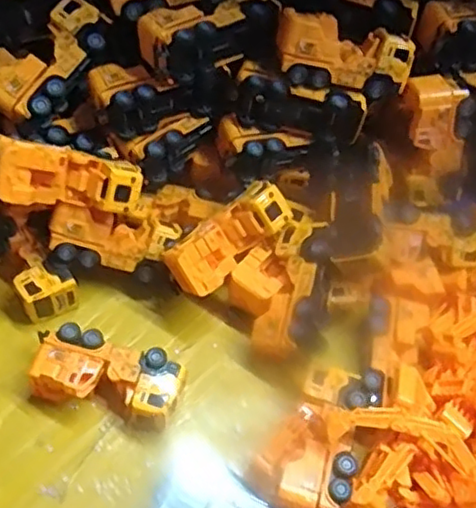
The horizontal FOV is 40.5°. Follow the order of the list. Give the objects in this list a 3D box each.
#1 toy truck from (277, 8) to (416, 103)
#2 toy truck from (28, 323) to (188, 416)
[{"bbox_3d":[0.075,-0.146,0.463,0.098,0.043,0.043,4,54,-5],"label":"toy truck"},{"bbox_3d":[-0.086,0.081,0.434,0.097,0.034,0.045,15,53,3],"label":"toy truck"}]

